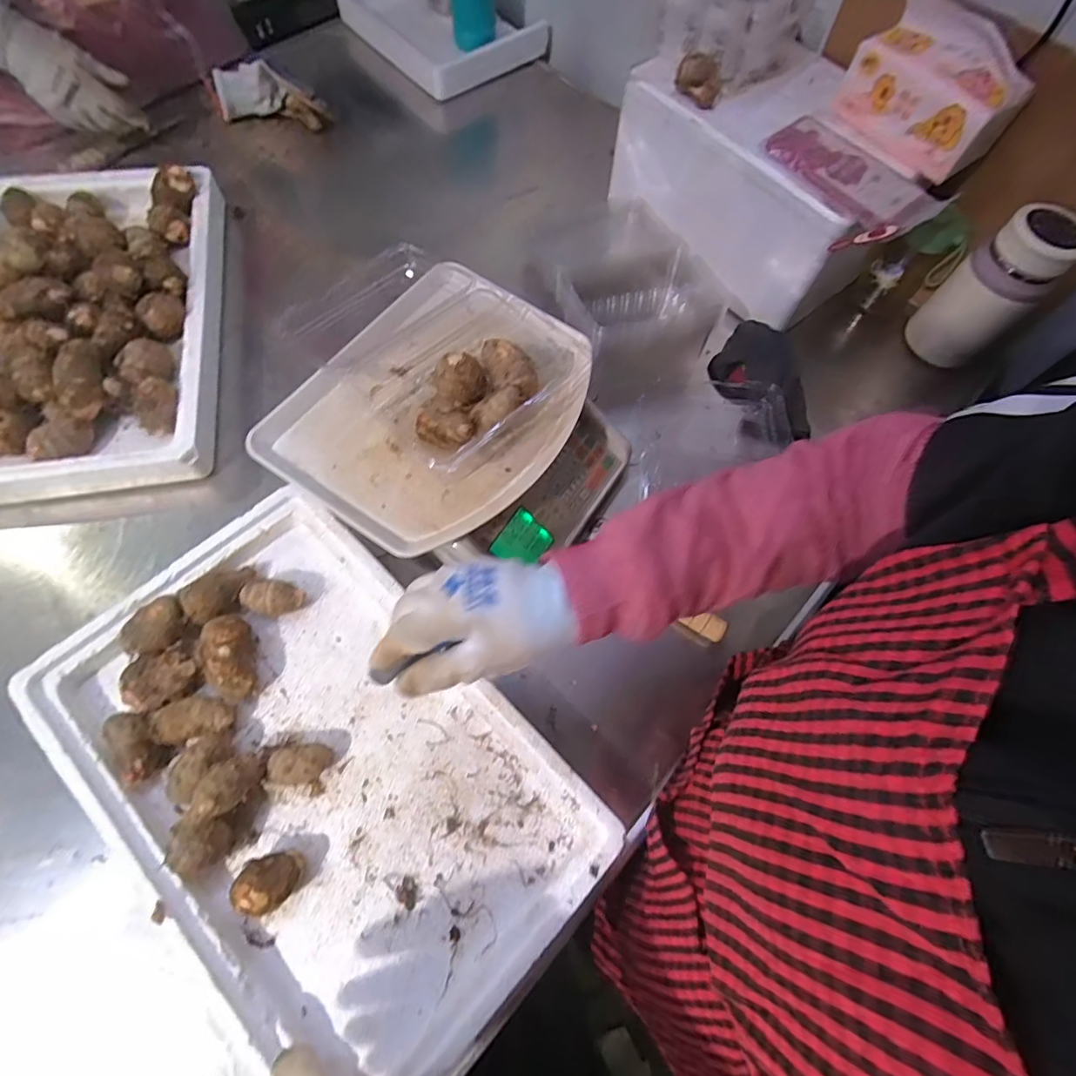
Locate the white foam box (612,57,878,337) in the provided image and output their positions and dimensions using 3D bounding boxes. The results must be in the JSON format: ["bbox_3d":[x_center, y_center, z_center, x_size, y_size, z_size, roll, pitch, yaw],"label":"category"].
[{"bbox_3d":[0.279,-0.461,0.689,0.207,0.153,0.332,-32,73,-15],"label":"white foam box"}]

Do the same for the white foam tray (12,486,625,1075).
[{"bbox_3d":[-0.184,0.188,0.462,0.465,0.051,0.282,41,71,13],"label":"white foam tray"}]

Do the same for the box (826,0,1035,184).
[{"bbox_3d":[0.410,-0.470,0.566,0.077,0.099,0.167,-40,75,-17],"label":"box"}]

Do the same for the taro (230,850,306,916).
[{"bbox_3d":[-0.210,0.270,0.419,0.048,0.038,0.039,-8,68,-6],"label":"taro"}]

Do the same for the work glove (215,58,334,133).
[{"bbox_3d":[-0.402,-0.661,0.811,0.169,0.067,0.049,12,67,2],"label":"work glove"}]

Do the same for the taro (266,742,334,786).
[{"bbox_3d":[-0.202,0.192,0.459,0.043,0.033,0.033,3,67,-2],"label":"taro"}]

